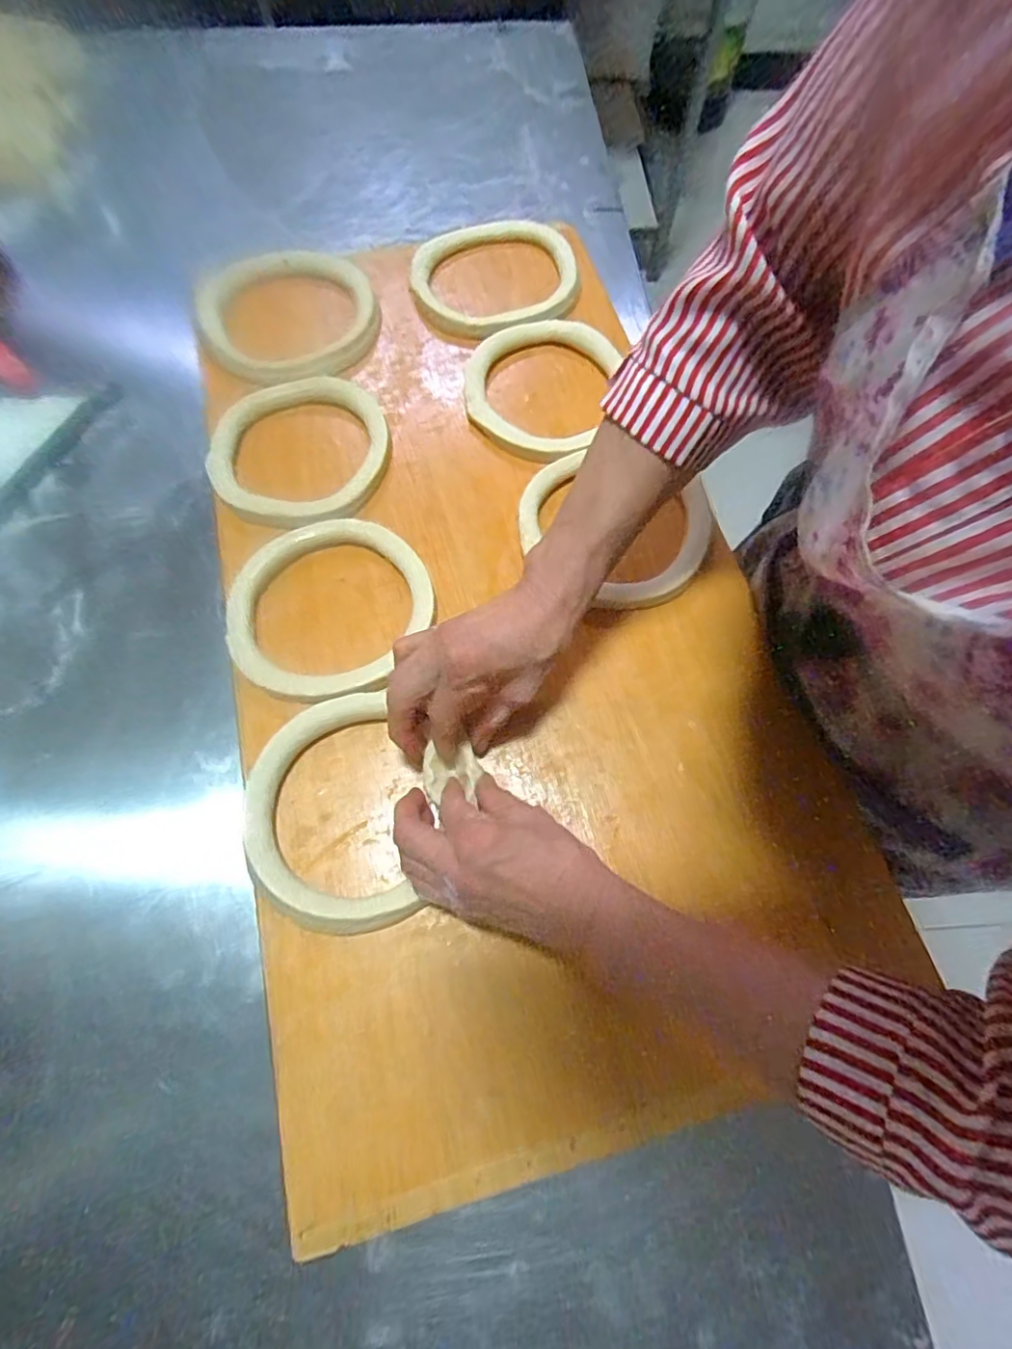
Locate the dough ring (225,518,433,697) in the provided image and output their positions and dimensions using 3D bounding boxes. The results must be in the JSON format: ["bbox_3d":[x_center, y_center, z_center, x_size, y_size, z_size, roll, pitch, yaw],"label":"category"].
[{"bbox_3d":[-0.134,-0.051,0.462,0.151,0.025,0.142,0,68,-1],"label":"dough ring"}]

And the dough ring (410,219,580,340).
[{"bbox_3d":[-0.012,-0.401,0.606,0.163,0.020,0.160,0,68,-1],"label":"dough ring"}]

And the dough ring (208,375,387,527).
[{"bbox_3d":[-0.175,-0.189,0.514,0.148,0.021,0.155,0,68,-1],"label":"dough ring"}]

